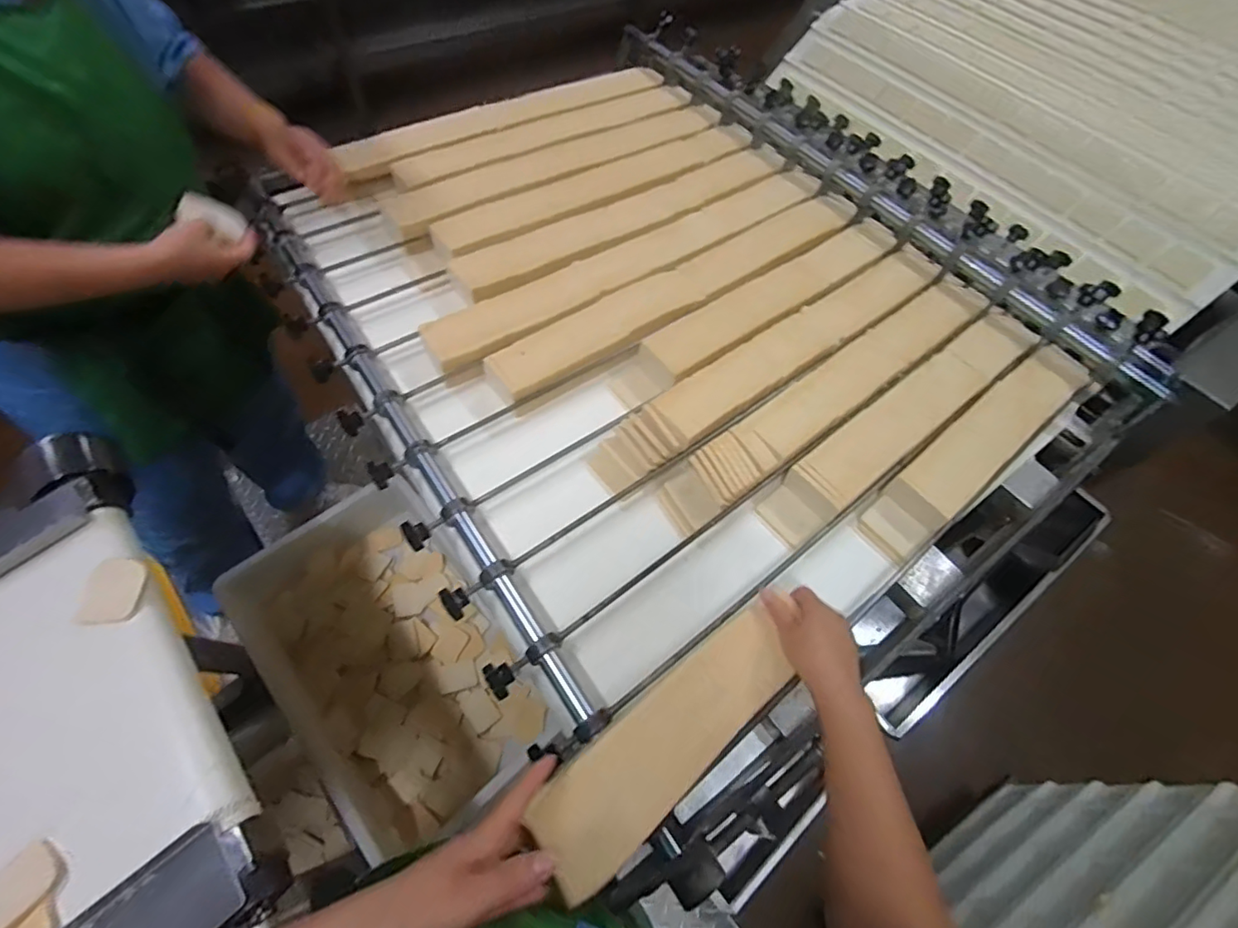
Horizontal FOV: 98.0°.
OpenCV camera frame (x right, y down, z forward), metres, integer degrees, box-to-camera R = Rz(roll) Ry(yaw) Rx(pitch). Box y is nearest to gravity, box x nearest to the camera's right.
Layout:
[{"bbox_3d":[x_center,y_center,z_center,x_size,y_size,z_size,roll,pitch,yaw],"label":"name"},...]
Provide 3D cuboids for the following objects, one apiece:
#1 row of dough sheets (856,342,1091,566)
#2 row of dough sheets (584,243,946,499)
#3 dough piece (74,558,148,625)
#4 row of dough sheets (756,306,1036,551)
[{"bbox_3d":[0.507,-0.041,0.735,0.417,0.054,0.084,-33,67,-22],"label":"row of dough sheets"},{"bbox_3d":[0.237,-0.156,0.783,0.653,0.044,0.079,-32,67,-21],"label":"row of dough sheets"},{"bbox_3d":[-0.583,0.146,0.619,0.067,0.016,0.071,5,59,-1],"label":"dough piece"},{"bbox_3d":[0.399,-0.066,0.745,0.520,0.054,0.083,-34,67,-22],"label":"row of dough sheets"}]

